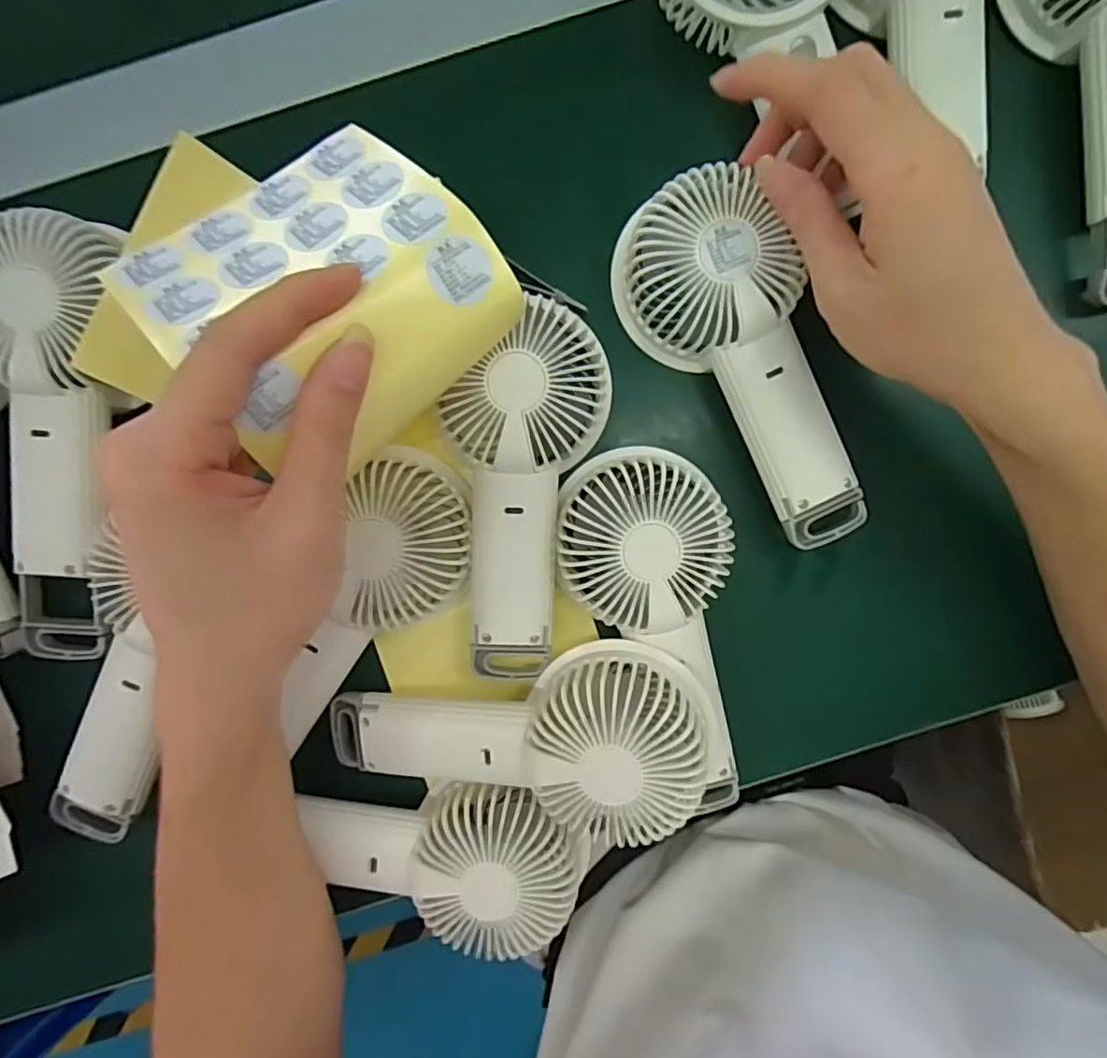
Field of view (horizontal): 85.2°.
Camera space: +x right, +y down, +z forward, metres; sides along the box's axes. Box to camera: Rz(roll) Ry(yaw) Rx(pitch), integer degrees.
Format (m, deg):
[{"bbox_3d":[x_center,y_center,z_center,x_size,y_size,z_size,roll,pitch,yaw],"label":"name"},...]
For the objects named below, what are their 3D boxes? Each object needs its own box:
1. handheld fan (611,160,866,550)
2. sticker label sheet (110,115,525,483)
[{"bbox_3d":[0.092,-0.074,0.287,0.067,0.037,0.177,-30,97,1],"label":"handheld fan"},{"bbox_3d":[-0.080,-0.086,0.213,0.106,0.048,0.102,-42,94,2],"label":"sticker label sheet"}]

